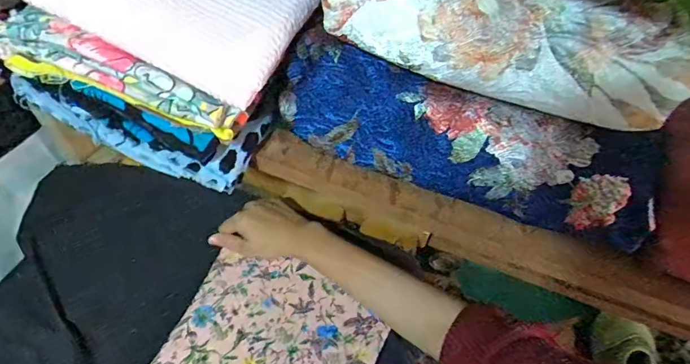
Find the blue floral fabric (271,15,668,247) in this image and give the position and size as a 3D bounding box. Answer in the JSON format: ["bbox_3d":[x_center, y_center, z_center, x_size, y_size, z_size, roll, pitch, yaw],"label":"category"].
[{"bbox_3d":[0.085,-0.026,0.323,0.281,0.076,0.051,22,53,12],"label":"blue floral fabric"}]

